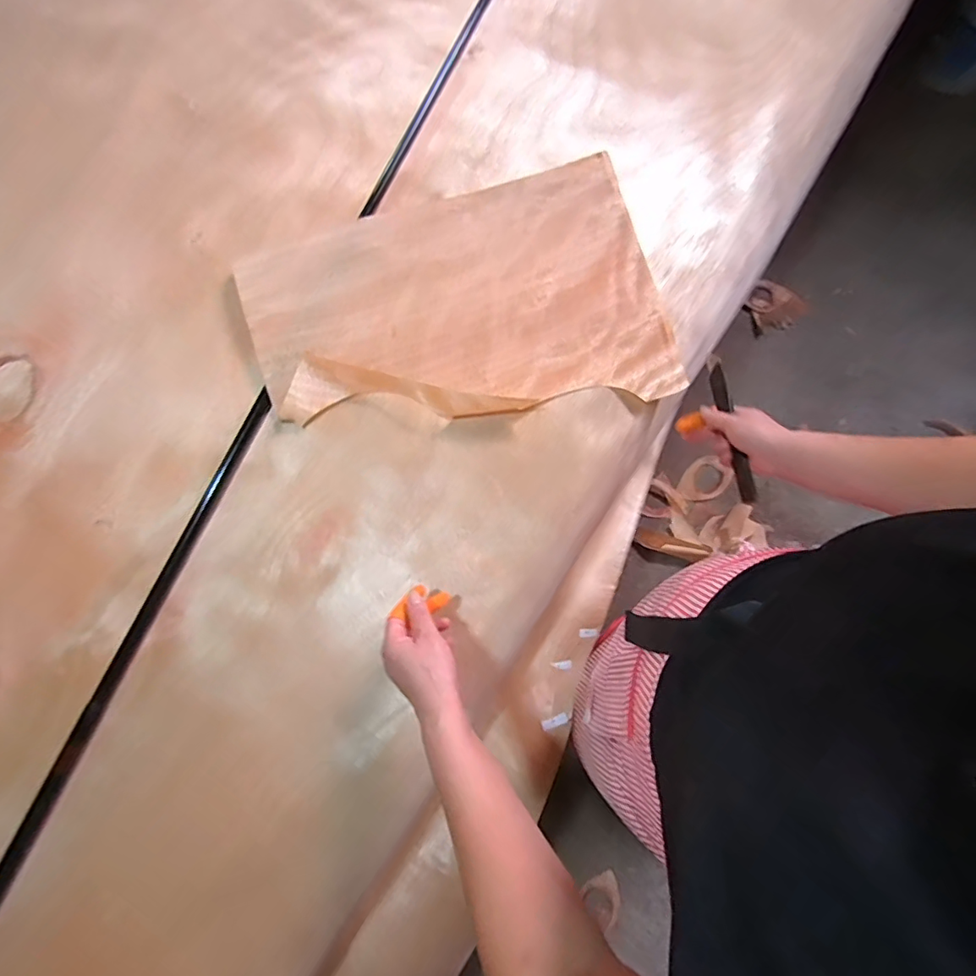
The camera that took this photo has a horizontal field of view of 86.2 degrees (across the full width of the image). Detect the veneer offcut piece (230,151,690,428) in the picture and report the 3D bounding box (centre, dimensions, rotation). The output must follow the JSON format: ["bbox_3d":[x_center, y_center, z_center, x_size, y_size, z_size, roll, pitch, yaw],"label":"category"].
[{"bbox_3d":[-0.034,-0.237,0.650,0.501,0.055,0.307,-11,80,-4],"label":"veneer offcut piece"}]

